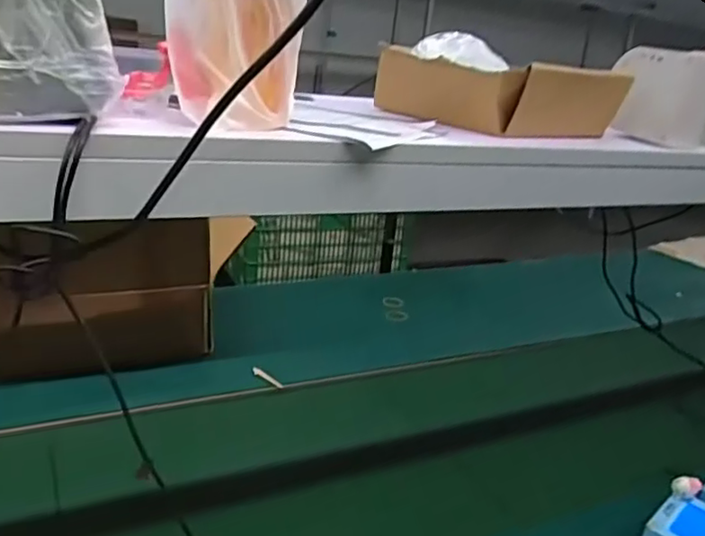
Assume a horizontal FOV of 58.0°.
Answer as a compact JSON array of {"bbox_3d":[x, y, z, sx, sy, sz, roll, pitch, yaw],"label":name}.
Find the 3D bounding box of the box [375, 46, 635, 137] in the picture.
[{"bbox_3d":[0.155,-0.191,0.691,0.178,0.068,0.211,-10,24,-38],"label":"box"}]

